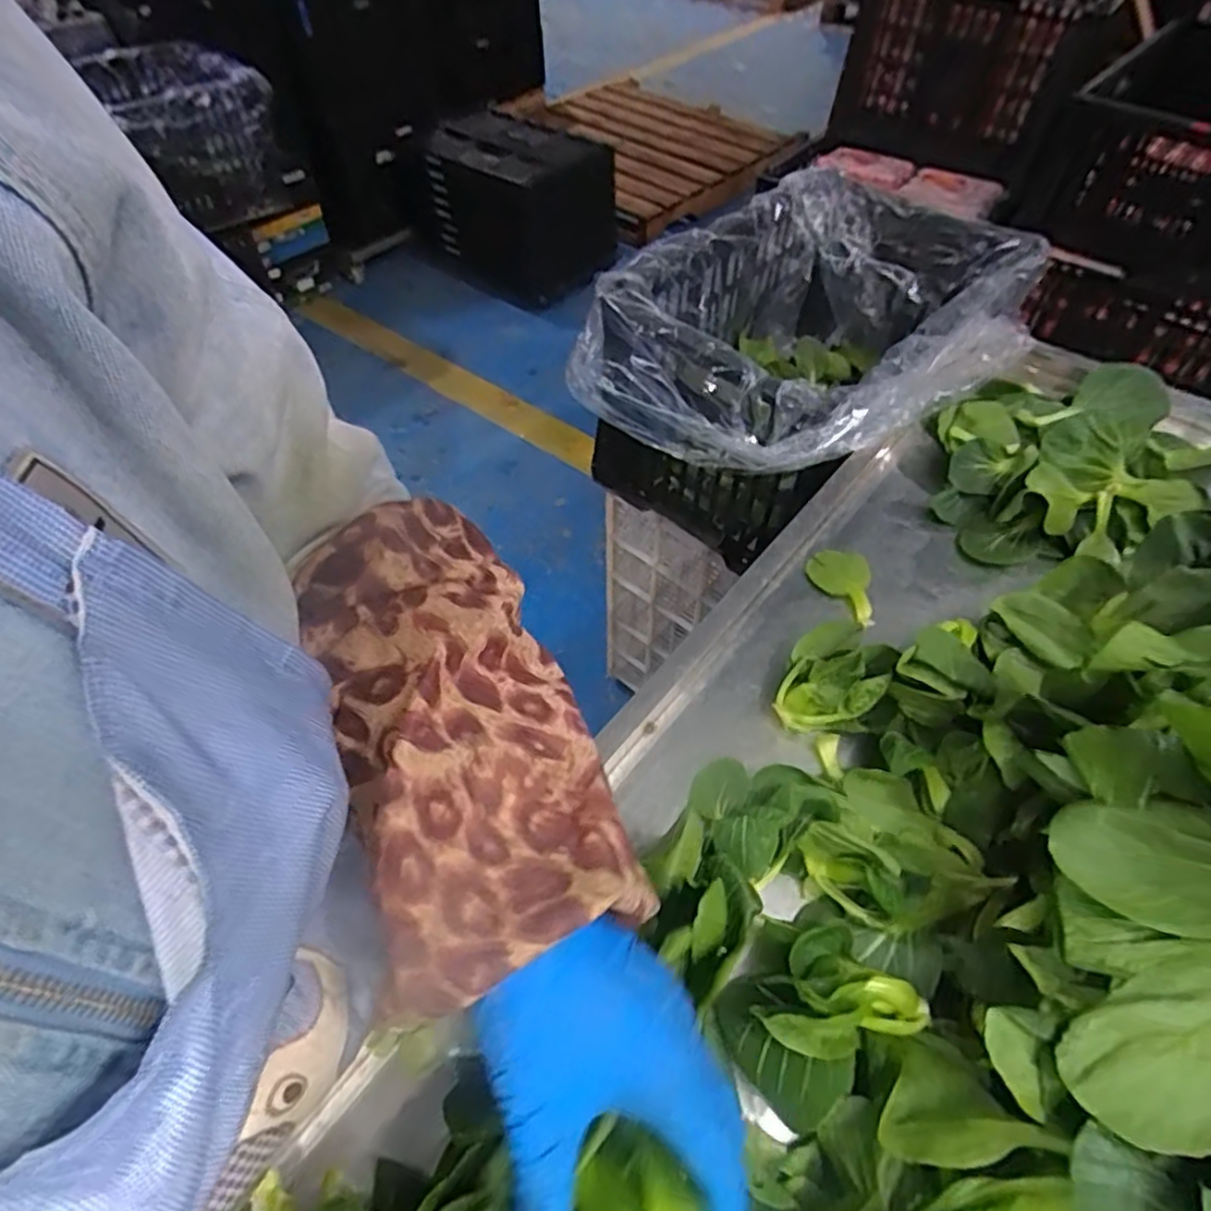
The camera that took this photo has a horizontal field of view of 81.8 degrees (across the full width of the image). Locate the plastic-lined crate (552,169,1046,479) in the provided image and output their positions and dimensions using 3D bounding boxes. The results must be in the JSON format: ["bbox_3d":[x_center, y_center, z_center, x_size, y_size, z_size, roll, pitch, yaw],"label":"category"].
[{"bbox_3d":[0.255,-0.303,0.880,0.407,0.241,0.523,36,60,24],"label":"plastic-lined crate"}]

